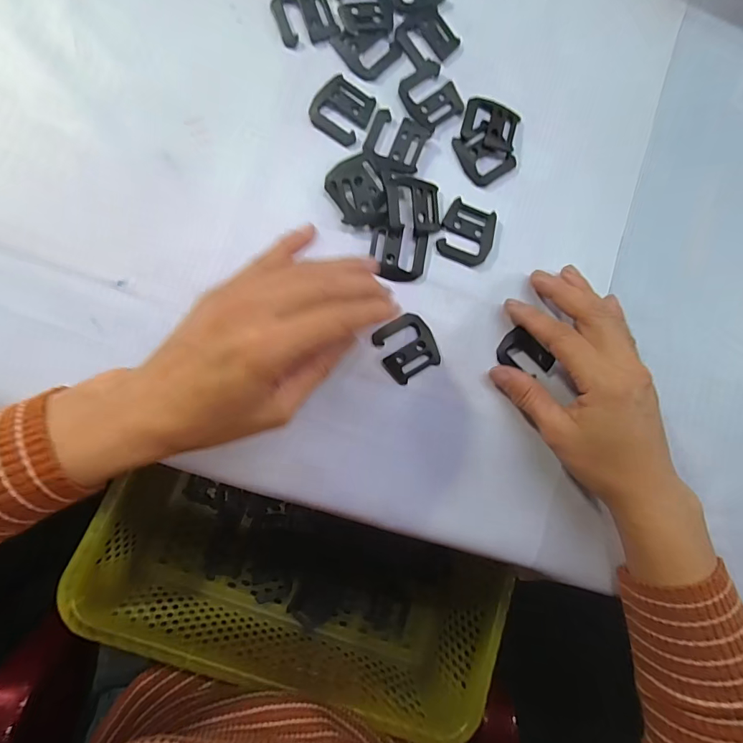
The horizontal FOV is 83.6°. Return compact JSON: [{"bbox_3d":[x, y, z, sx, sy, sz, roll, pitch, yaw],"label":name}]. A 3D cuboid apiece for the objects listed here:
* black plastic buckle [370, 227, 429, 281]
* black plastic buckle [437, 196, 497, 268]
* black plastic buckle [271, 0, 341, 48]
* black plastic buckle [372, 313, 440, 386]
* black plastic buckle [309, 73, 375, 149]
[{"bbox_3d":[0.018,-0.076,0.271,0.037,0.004,0.033,8,86,-7],"label":"black plastic buckle"},{"bbox_3d":[0.065,-0.092,0.279,0.036,0.004,0.038,19,84,-7],"label":"black plastic buckle"},{"bbox_3d":[-0.044,-0.233,0.272,0.038,0.004,0.036,-19,90,-9],"label":"black plastic buckle"},{"bbox_3d":[0.023,-0.016,0.269,0.037,0.004,0.038,-30,91,-8],"label":"black plastic buckle"},{"bbox_3d":[-0.019,-0.171,0.273,0.037,0.004,0.038,35,83,-5],"label":"black plastic buckle"}]

